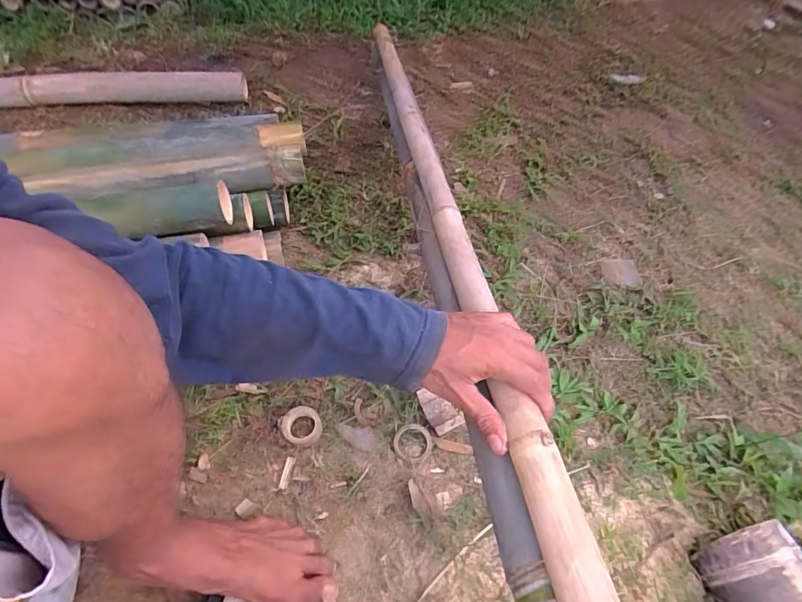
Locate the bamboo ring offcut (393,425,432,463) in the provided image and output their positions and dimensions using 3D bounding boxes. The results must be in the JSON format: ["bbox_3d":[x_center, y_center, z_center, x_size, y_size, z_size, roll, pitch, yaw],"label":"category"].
[{"bbox_3d":[0.017,0.199,0.650,0.054,0.013,0.049,-6,51,-8],"label":"bamboo ring offcut"}]

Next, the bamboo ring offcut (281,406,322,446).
[{"bbox_3d":[-0.143,0.179,0.671,0.057,0.013,0.051,-1,51,-2],"label":"bamboo ring offcut"}]

